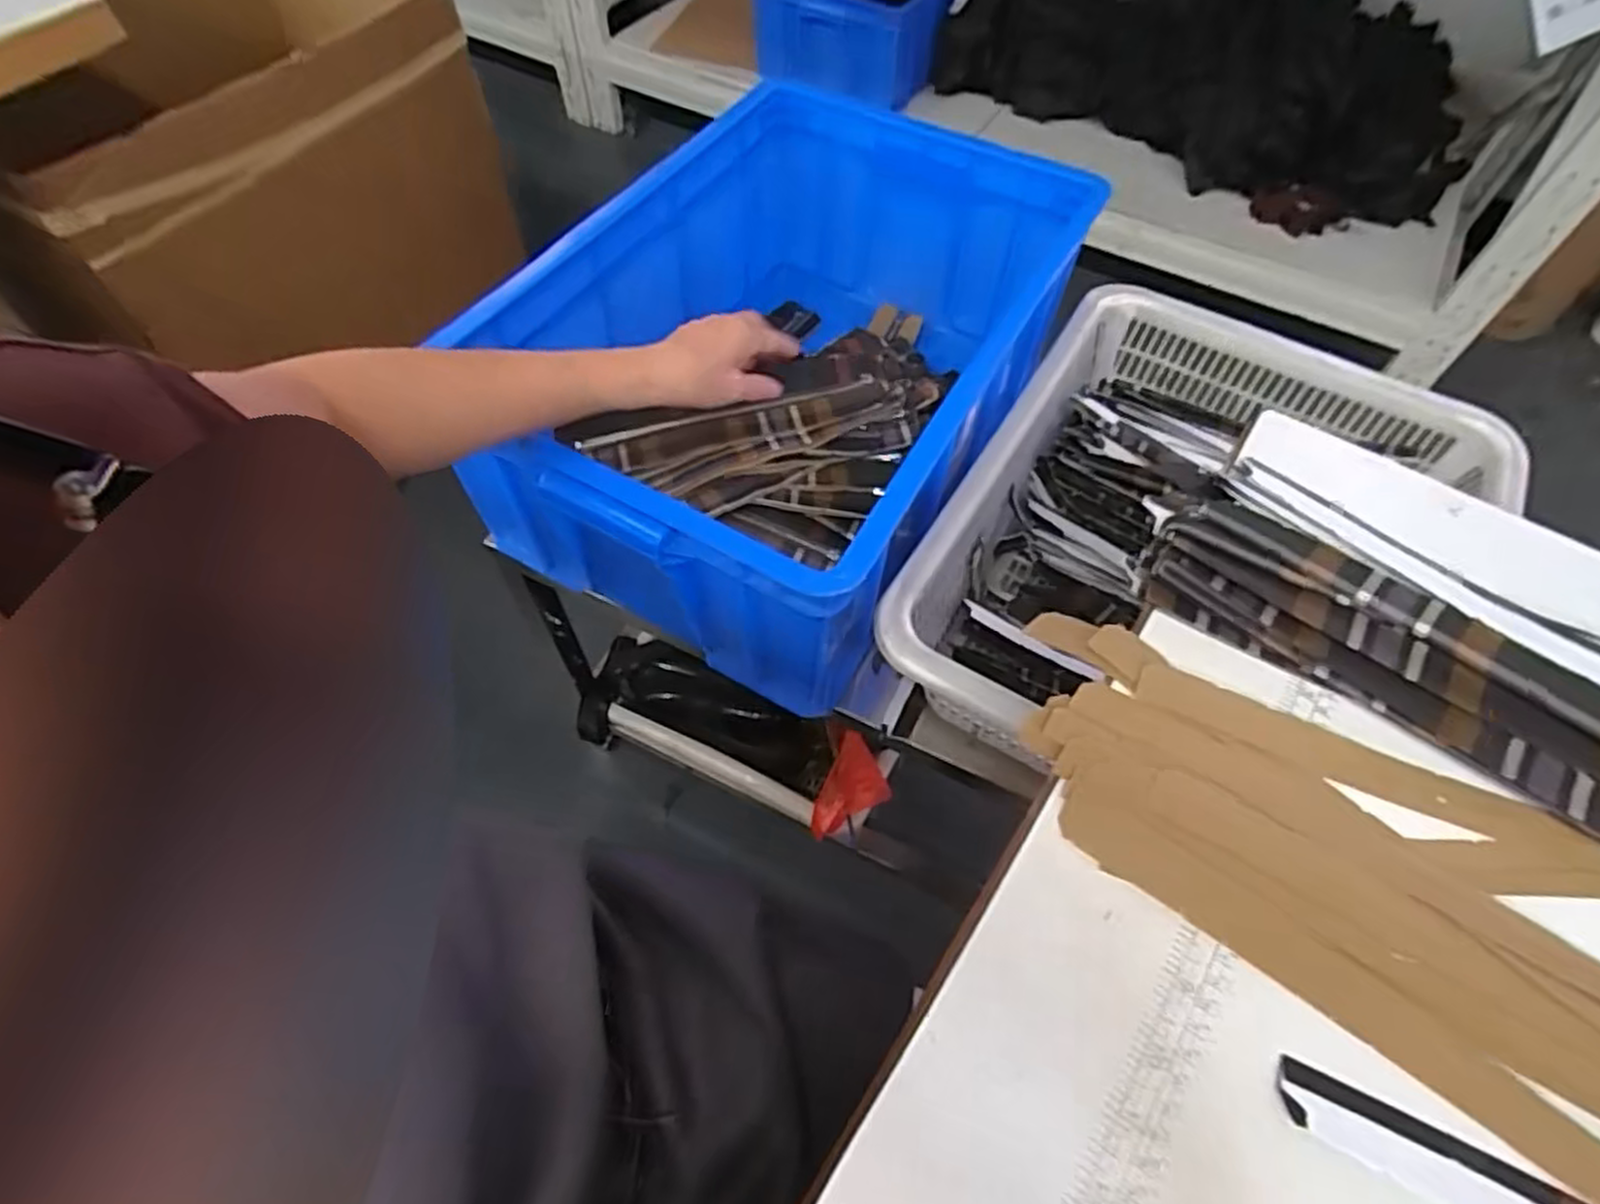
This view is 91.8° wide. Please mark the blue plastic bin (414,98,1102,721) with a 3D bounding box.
[{"bbox_3d":[-0.009,-0.205,0.688,0.353,0.206,0.504,25,61,14],"label":"blue plastic bin"}]

